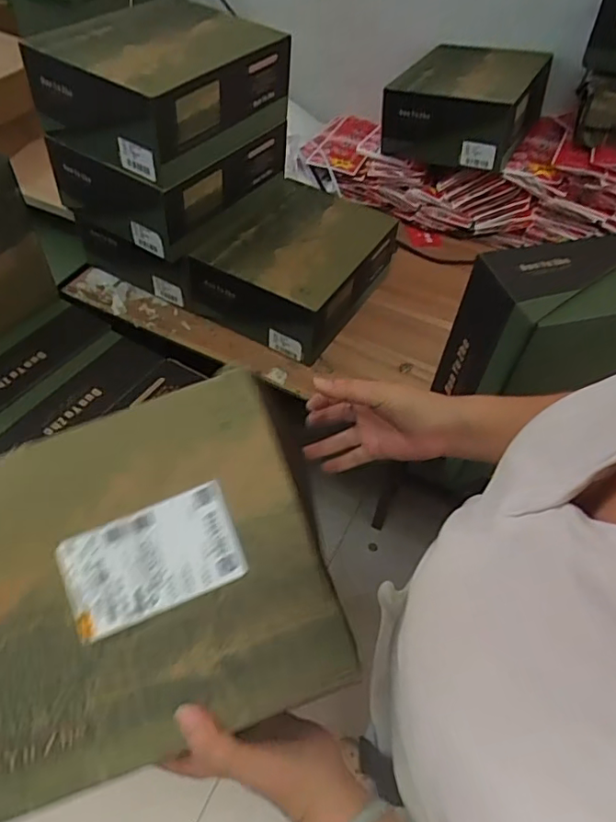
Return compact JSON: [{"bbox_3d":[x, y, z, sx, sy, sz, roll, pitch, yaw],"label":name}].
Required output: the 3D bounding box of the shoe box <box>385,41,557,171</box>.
[{"bbox_3d":[0.342,-0.661,1.194,0.259,0.132,0.367,25,54,17],"label":"shoe box"}]

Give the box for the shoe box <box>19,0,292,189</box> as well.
[{"bbox_3d":[-0.219,-0.515,0.883,0.244,0.139,0.324,27,55,18],"label":"shoe box"}]

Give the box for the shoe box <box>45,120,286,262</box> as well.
[{"bbox_3d":[-0.227,-0.427,0.984,0.243,0.126,0.325,28,55,19],"label":"shoe box"}]

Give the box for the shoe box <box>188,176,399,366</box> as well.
[{"bbox_3d":[-0.019,-0.275,1.037,0.257,0.124,0.325,26,54,17],"label":"shoe box"}]

